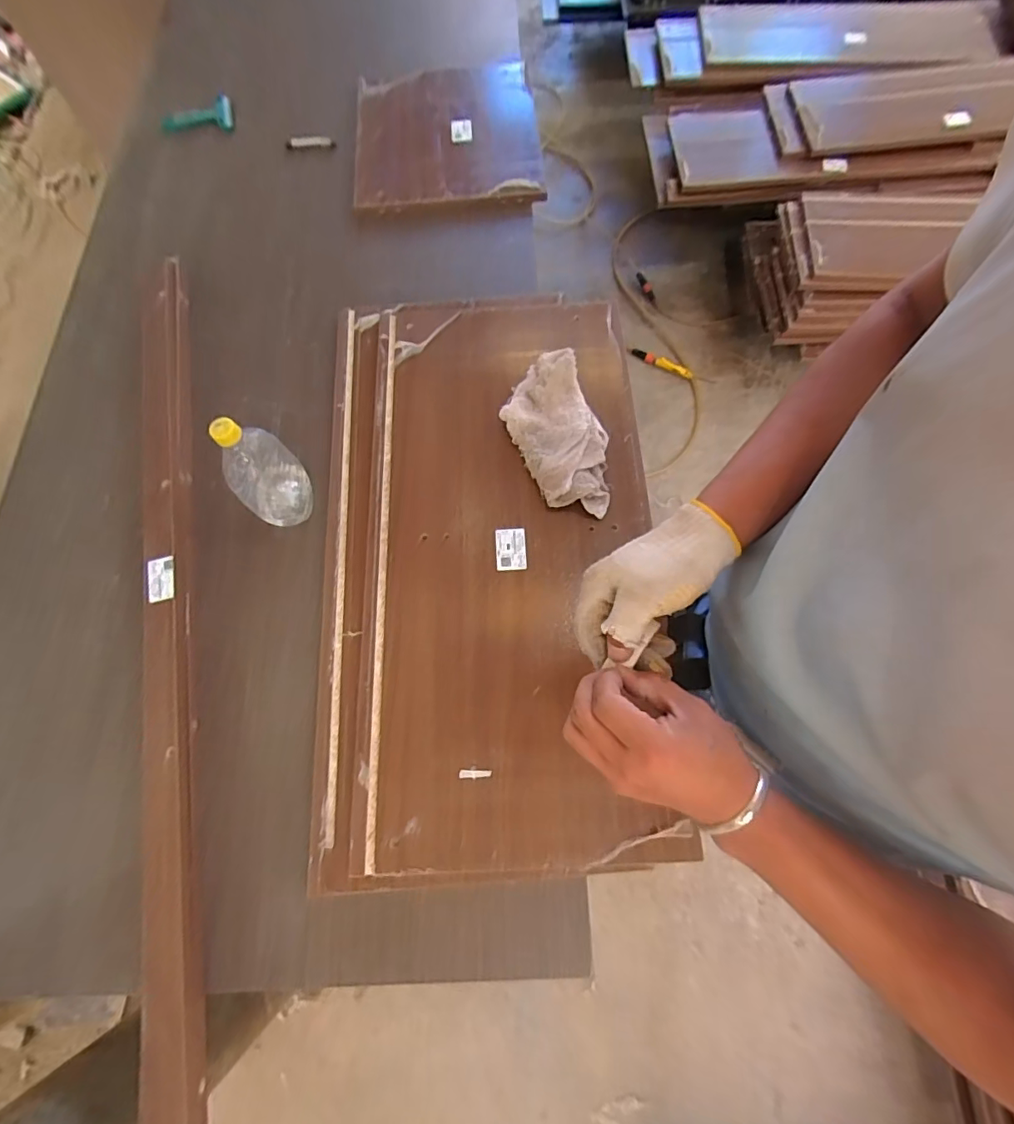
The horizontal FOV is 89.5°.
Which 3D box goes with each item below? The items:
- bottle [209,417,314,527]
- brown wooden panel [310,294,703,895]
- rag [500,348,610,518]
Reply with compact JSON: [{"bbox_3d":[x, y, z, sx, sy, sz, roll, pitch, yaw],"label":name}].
[{"bbox_3d":[-0.323,-0.119,0.678,0.090,0.173,0.078,-43,76,-13],"label":"bottle"},{"bbox_3d":[-0.029,-0.039,0.724,0.453,0.054,0.847,-3,72,-2],"label":"brown wooden panel"},{"bbox_3d":[0.076,-0.182,0.749,0.129,0.044,0.259,-19,72,-6],"label":"rag"}]

